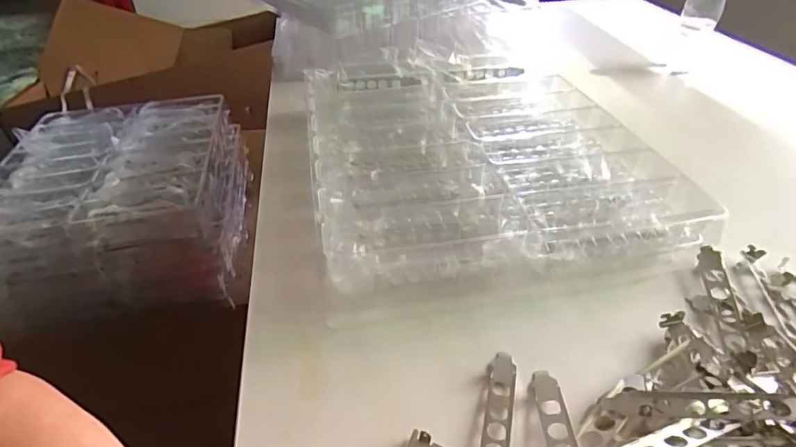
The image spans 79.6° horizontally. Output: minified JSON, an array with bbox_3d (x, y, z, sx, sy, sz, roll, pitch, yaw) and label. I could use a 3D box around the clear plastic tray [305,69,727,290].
[{"bbox_3d":[0.077,-0.079,0.550,0.333,0.081,0.369,-6,38,-6],"label":"clear plastic tray"}]

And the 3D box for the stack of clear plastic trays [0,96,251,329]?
[{"bbox_3d":[-0.458,-0.043,0.829,0.344,0.181,0.404,-8,38,-8],"label":"stack of clear plastic trays"}]

